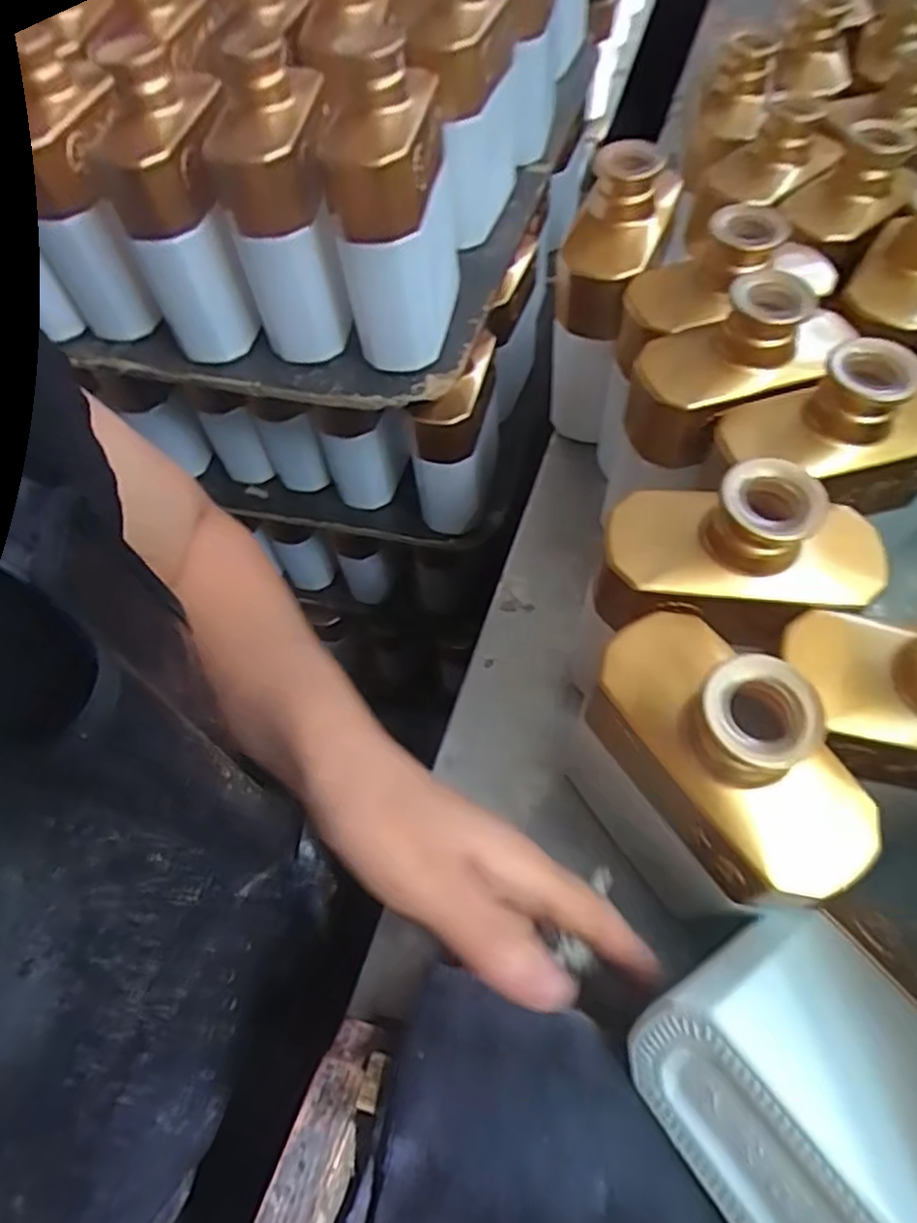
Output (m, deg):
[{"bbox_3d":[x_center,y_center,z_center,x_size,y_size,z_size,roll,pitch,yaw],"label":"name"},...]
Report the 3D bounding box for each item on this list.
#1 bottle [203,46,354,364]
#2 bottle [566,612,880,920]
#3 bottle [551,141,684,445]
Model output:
[{"bbox_3d":[-0.108,-0.251,0.439,0.063,0.156,0.082,-6,59,1],"label":"bottle"},{"bbox_3d":[0.098,0.073,0.294,0.060,0.161,0.115,-32,62,-14],"label":"bottle"},{"bbox_3d":[0.096,-0.196,0.445,0.061,0.167,0.091,11,60,11],"label":"bottle"}]

